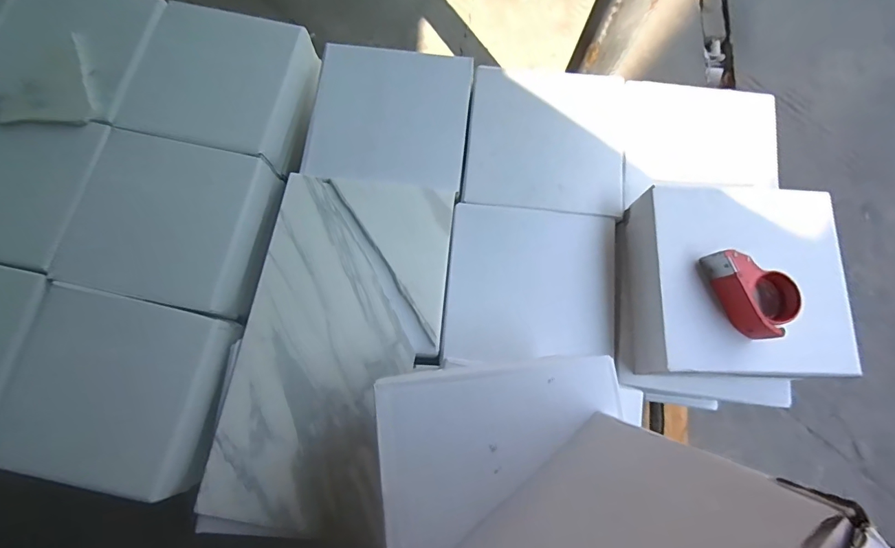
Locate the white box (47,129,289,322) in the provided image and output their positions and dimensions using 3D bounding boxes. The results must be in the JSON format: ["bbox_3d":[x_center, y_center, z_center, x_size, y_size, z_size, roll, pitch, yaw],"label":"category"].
[{"bbox_3d":[-0.544,-0.101,0.853,0.328,0.107,0.324,12,76,2],"label":"white box"}]

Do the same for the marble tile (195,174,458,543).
[{"bbox_3d":[-0.186,0.113,0.727,0.323,0.016,0.591,9,74,1],"label":"marble tile"}]

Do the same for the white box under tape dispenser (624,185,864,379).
[{"bbox_3d":[0.491,0.013,0.721,0.319,0.117,0.317,1,76,-1],"label":"white box under tape dispenser"}]

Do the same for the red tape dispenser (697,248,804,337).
[{"bbox_3d":[0.473,0.021,0.648,0.082,0.060,0.141,-24,78,-7],"label":"red tape dispenser"}]

